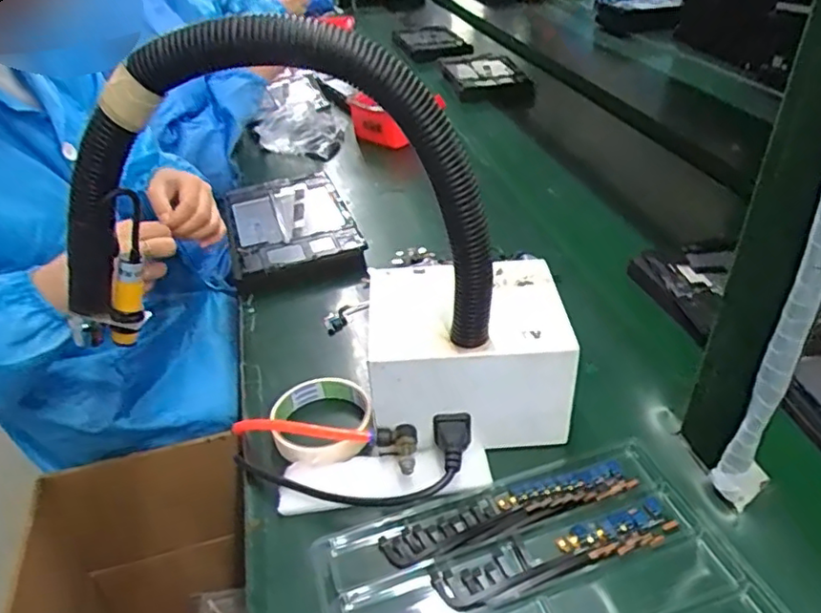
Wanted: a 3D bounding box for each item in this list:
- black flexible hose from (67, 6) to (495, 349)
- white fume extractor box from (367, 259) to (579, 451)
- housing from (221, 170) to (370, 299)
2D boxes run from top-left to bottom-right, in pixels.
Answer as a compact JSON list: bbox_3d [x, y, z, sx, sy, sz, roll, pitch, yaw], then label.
[{"bbox_3d":[-0.087,-0.067,0.386,0.270,0.223,0.072,3,36,8],"label":"black flexible hose"},{"bbox_3d":[0.045,0.036,0.515,0.157,0.105,0.126,-5,37,-1],"label":"white fume extractor box"},{"bbox_3d":[-0.153,-0.096,0.789,0.152,0.046,0.229,-13,38,-12],"label":"housing"}]

